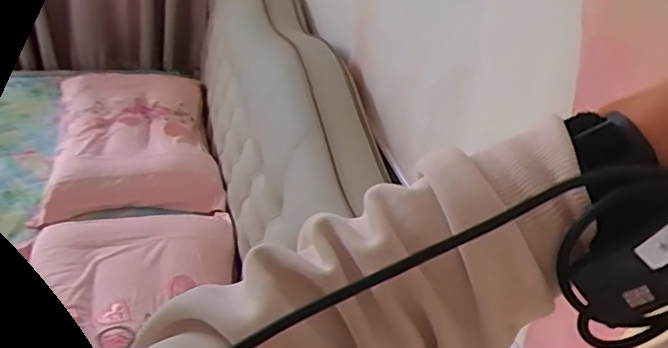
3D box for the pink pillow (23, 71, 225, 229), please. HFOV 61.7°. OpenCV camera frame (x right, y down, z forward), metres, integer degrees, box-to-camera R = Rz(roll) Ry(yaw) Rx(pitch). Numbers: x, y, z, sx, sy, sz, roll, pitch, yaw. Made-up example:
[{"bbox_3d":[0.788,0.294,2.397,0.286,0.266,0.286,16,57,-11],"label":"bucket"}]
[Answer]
[{"bbox_3d":[-0.557,-0.103,1.544,0.431,0.110,0.597,-5,35,-18],"label":"pink pillow"}]

